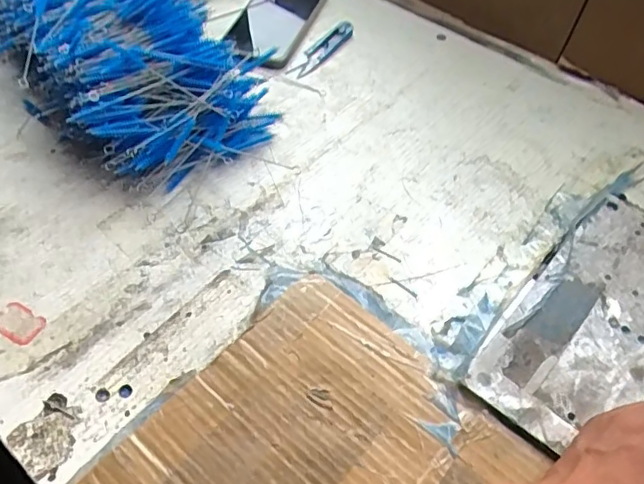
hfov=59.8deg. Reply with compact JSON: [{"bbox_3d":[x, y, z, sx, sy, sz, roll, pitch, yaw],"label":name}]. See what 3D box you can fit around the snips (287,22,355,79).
[{"bbox_3d":[0.002,-0.209,0.603,0.022,0.005,0.110,27,55,19],"label":"snips"}]

